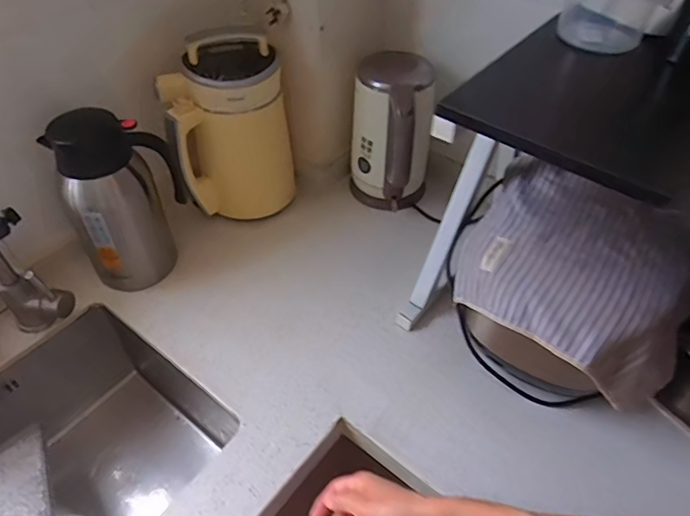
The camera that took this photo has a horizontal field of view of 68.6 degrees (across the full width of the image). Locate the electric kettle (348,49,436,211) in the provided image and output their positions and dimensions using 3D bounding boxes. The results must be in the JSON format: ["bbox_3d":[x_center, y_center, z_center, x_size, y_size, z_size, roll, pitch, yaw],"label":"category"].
[{"bbox_3d":[0.078,-0.202,0.900,0.138,0.255,0.171,5,43,3],"label":"electric kettle"}]

